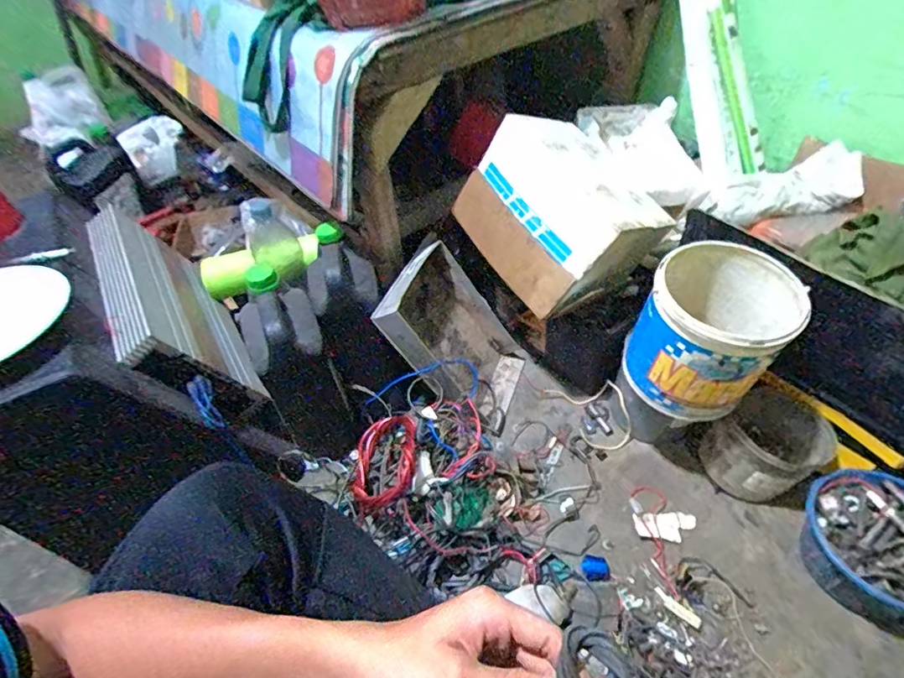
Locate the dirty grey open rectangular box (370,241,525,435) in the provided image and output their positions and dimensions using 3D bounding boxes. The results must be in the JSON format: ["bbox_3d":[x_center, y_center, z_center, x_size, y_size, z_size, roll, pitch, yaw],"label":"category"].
[{"bbox_3d":[0.014,-0.003,0.914,0.076,0.329,0.235,-7,41,47],"label":"dirty grey open rectangular box"}]

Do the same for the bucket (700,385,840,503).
[{"bbox_3d":[0.496,0.175,0.778,0.144,0.138,0.129,-22,49,-14],"label":"bucket"}]

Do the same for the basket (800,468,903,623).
[{"bbox_3d":[0.606,0.291,0.690,0.199,0.093,0.191,-32,52,-22],"label":"basket"}]

